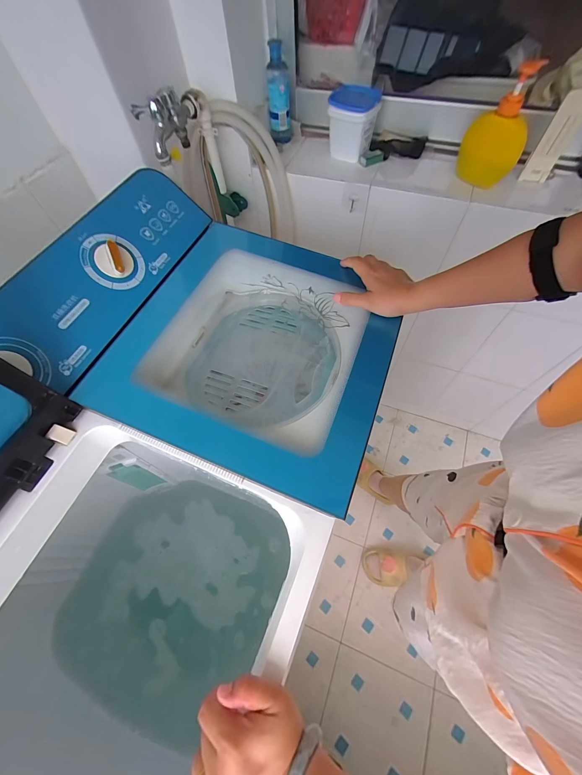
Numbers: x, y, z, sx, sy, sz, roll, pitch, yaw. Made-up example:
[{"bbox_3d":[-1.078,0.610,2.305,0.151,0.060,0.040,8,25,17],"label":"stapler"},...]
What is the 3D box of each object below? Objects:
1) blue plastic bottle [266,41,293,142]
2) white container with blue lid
[{"bbox_3d":[-0.027,-0.641,0.670,0.048,0.164,0.056,-3,61,1],"label":"blue plastic bottle"},{"bbox_3d":[0.136,-0.568,0.656,0.094,0.121,0.092,17,64,12],"label":"white container with blue lid"}]

